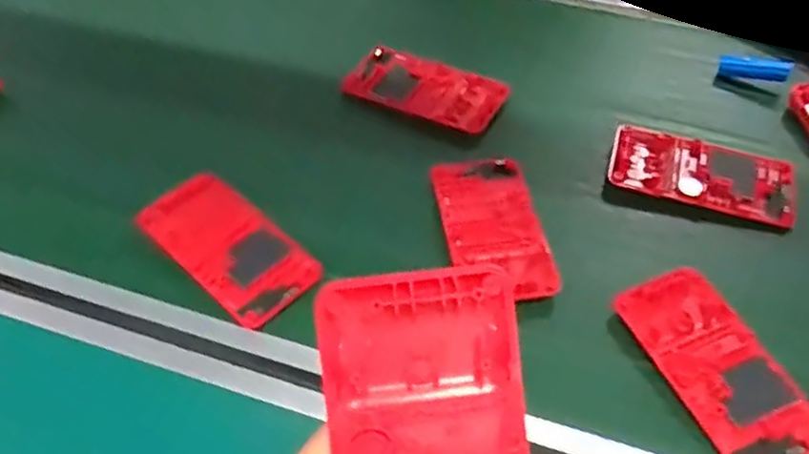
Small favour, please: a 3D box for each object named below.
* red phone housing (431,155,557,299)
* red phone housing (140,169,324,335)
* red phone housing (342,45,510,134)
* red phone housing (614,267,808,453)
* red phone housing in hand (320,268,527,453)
[{"bbox_3d":[0.057,0.000,0.474,0.060,0.013,0.119,-7,49,-5],"label":"red phone housing"},{"bbox_3d":[-0.114,0.010,0.475,0.127,0.015,0.065,36,58,28],"label":"red phone housing"},{"bbox_3d":[0.017,-0.108,0.571,0.120,0.011,0.063,25,54,21],"label":"red phone housing"},{"bbox_3d":[0.175,0.077,0.406,0.060,0.011,0.121,-19,51,-15],"label":"red phone housing"},{"bbox_3d":[0.008,0.074,0.231,0.060,0.013,0.120,-5,94,-3],"label":"red phone housing in hand"}]

